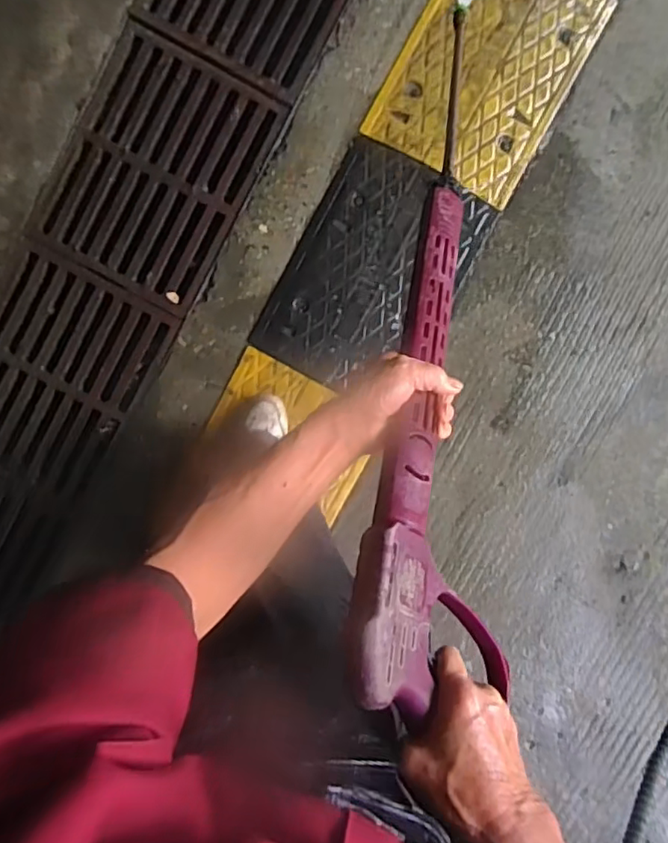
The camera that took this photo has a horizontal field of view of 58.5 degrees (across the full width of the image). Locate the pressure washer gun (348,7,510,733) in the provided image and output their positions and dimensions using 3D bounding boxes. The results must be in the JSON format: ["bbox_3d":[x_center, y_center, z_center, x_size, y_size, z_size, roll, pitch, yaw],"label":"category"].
[{"bbox_3d":[0.134,-0.138,0.628,0.137,0.117,0.808,11,60,0],"label":"pressure washer gun"}]

